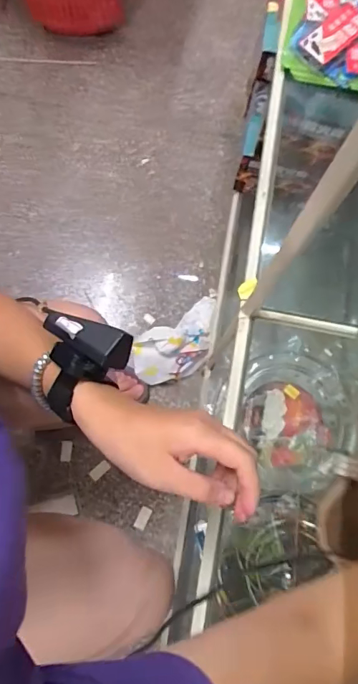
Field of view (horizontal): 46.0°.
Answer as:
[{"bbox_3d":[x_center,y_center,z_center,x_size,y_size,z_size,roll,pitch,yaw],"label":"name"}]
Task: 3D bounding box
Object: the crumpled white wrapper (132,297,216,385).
[{"bbox_3d":[0.006,0.003,0.833,0.208,0.047,0.109,-35,81,-9],"label":"crumpled white wrapper"}]

